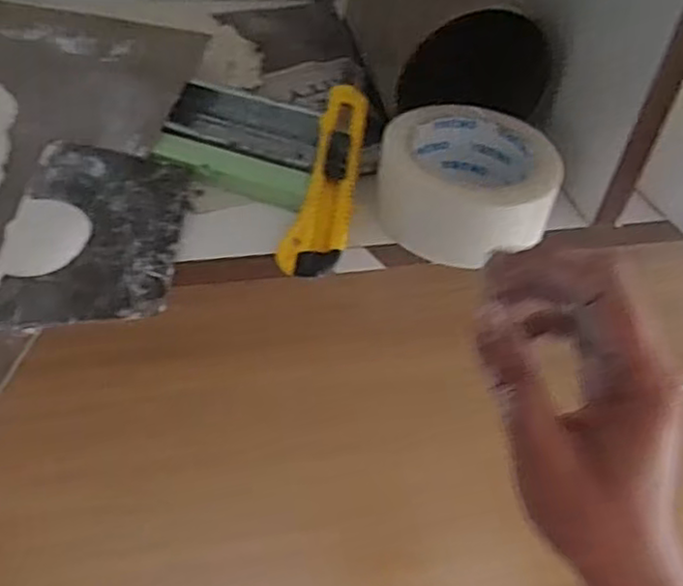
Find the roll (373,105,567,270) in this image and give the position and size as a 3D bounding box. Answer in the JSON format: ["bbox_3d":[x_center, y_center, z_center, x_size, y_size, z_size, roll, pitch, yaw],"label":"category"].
[{"bbox_3d":[0.077,-0.072,0.439,0.098,0.044,0.101,4,44,-4],"label":"roll"}]

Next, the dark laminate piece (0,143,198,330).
[{"bbox_3d":[-0.142,-0.036,0.409,0.095,0.005,0.139,5,52,-5],"label":"dark laminate piece"}]

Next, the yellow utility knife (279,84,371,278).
[{"bbox_3d":[-0.007,-0.072,0.439,0.035,0.011,0.139,11,65,4],"label":"yellow utility knife"}]

